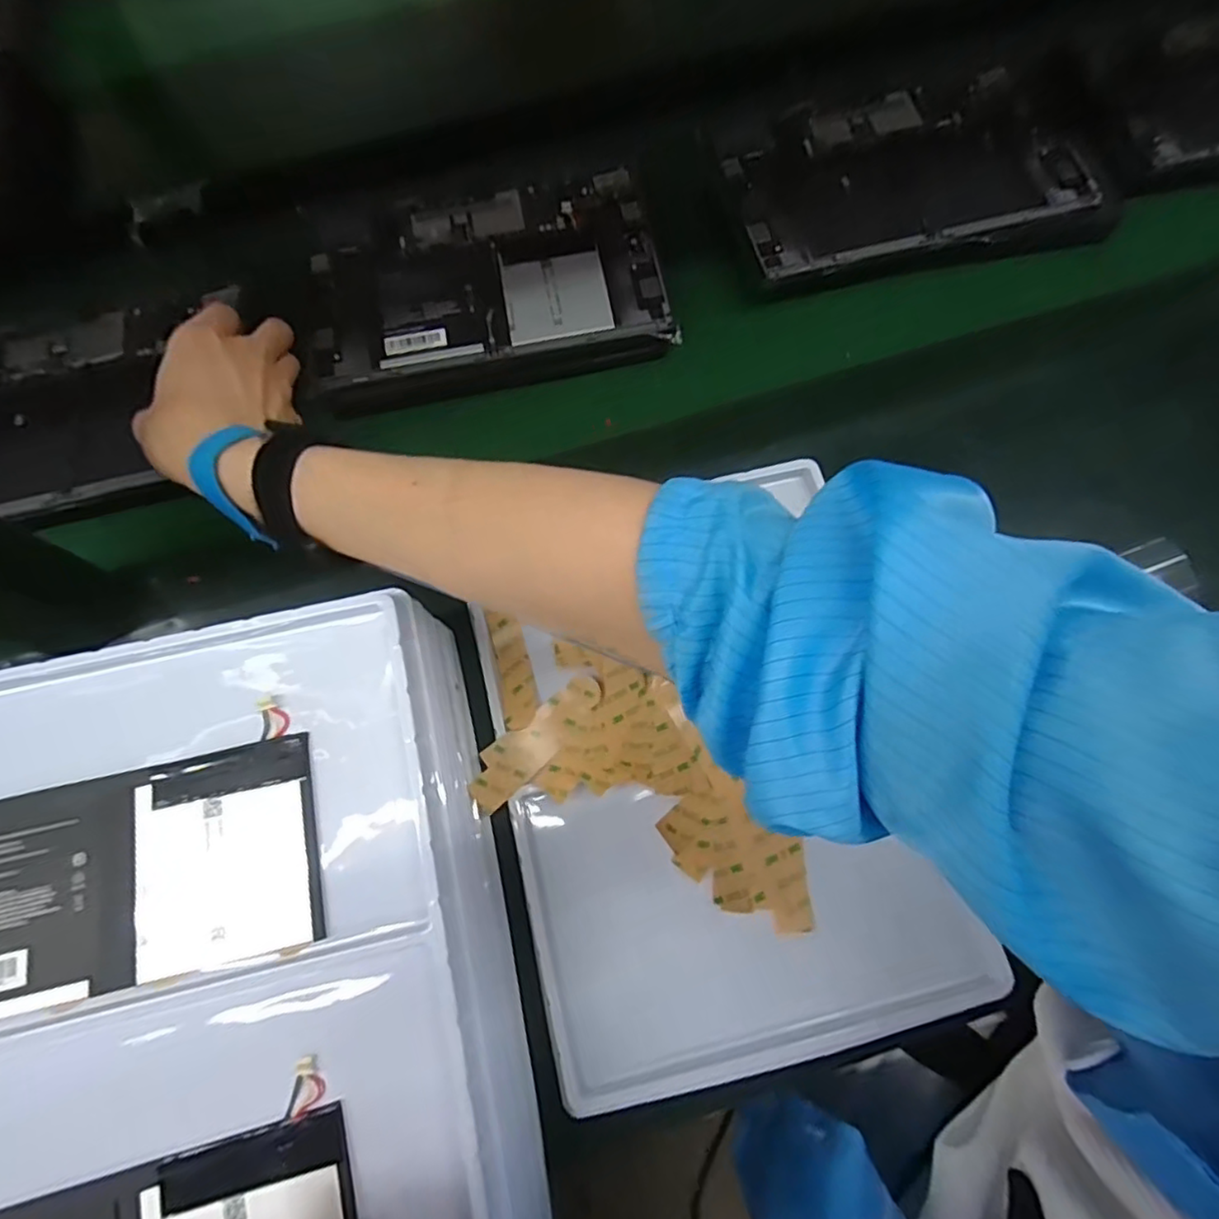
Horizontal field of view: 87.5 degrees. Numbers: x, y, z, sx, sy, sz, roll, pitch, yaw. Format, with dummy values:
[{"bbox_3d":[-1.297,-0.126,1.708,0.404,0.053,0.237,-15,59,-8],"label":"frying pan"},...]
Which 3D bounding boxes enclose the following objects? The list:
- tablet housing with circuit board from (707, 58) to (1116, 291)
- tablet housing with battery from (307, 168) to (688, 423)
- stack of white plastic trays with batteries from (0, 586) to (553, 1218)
[{"bbox_3d":[0.232,-0.340,0.496,0.282,0.022,0.183,-14,72,-2],"label":"tablet housing with circuit board"},{"bbox_3d":[-0.090,-0.239,0.472,0.254,0.012,0.176,-14,72,-3],"label":"tablet housing with battery"},{"bbox_3d":[-0.180,0.167,0.300,0.247,0.086,0.328,-13,72,-2],"label":"stack of white plastic trays with batteries"}]

